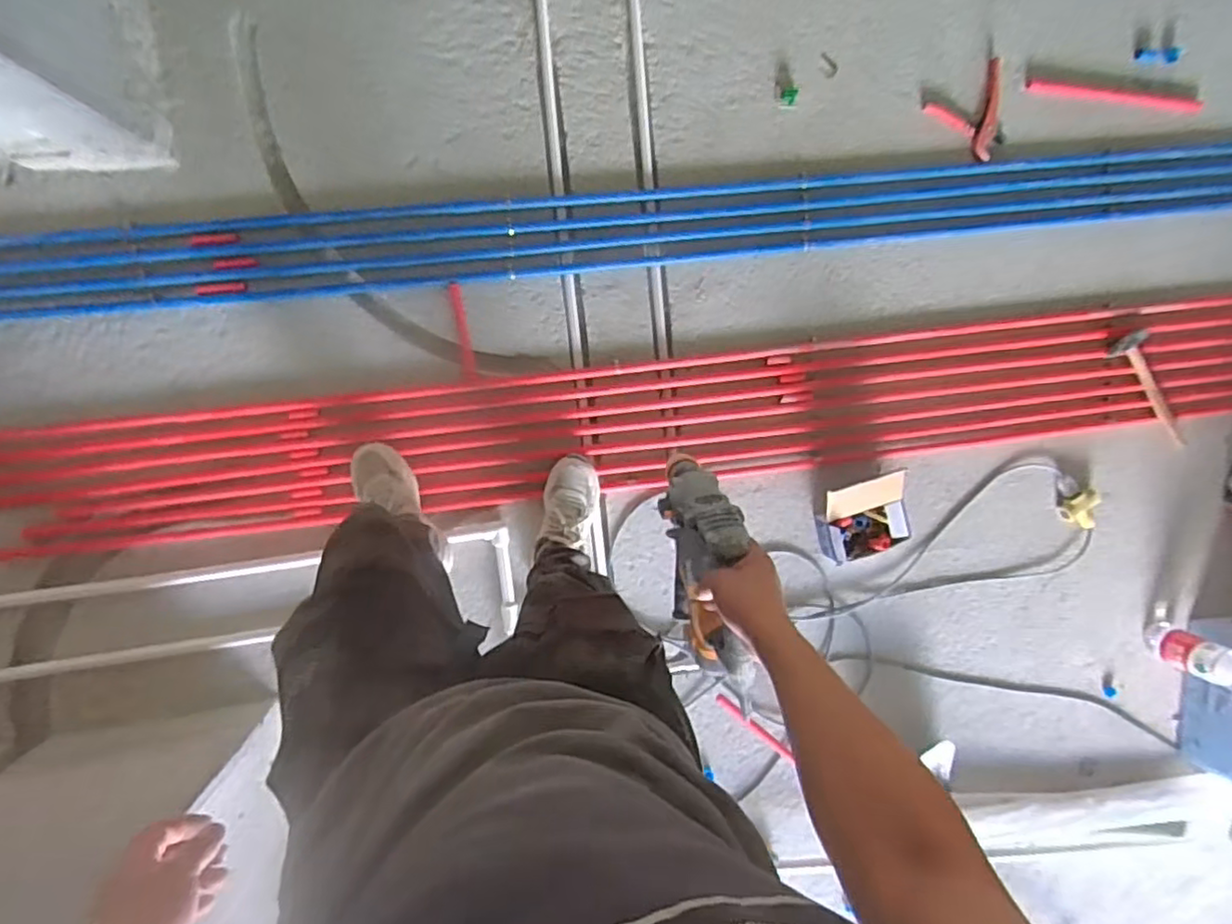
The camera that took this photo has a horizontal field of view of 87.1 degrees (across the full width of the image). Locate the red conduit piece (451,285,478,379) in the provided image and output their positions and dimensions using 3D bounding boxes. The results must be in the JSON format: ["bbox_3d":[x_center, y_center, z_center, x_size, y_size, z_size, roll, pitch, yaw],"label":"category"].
[{"bbox_3d":[-0.309,-0.263,1.306,0.027,0.023,0.183,-10,96,-8],"label":"red conduit piece"}]

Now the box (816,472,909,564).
[{"bbox_3d":[0.560,0.128,1.464,0.194,0.070,0.172,-16,98,-5],"label":"box"}]

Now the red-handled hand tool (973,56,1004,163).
[{"bbox_3d":[0.844,-0.780,1.444,0.065,0.018,0.219,12,95,-9],"label":"red-handled hand tool"}]

